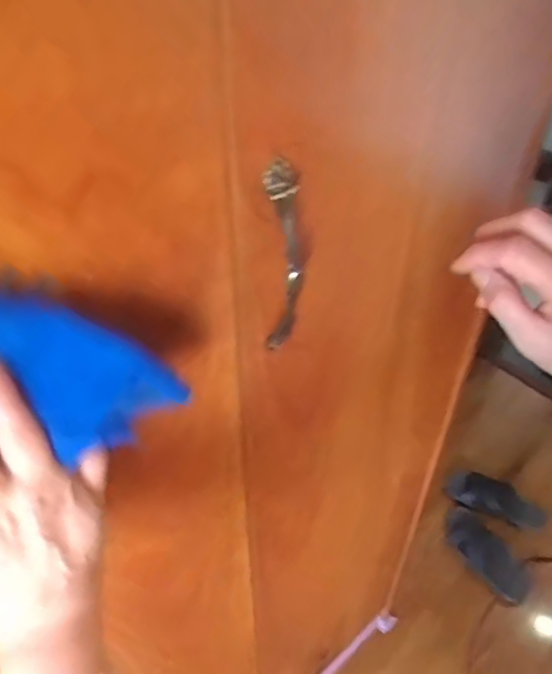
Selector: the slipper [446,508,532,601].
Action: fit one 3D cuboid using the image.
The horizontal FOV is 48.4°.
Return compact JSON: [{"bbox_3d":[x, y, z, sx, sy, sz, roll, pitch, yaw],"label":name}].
[{"bbox_3d":[0.510,0.524,1.495,0.110,0.056,0.244,-30,52,-26],"label":"slipper"}]

